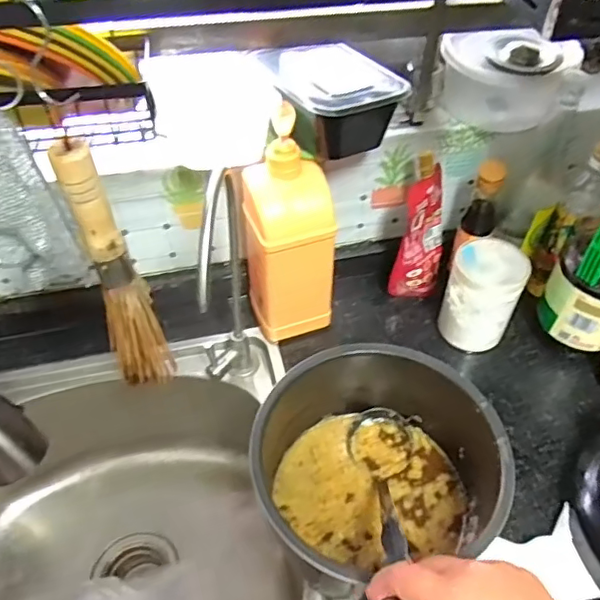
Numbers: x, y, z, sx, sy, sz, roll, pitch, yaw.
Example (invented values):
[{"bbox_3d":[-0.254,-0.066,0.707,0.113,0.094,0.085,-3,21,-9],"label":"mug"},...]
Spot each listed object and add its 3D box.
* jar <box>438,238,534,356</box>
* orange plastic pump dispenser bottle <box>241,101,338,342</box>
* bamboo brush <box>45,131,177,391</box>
[{"bbox_3d":[0.222,-0.002,0.685,0.085,0.123,0.080,-1,49,1],"label":"jar"},{"bbox_3d":[-0.011,-0.072,0.628,0.095,0.267,0.074,-9,49,-6],"label":"orange plastic pump dispenser bottle"},{"bbox_3d":[-0.150,-0.014,0.454,0.047,0.239,0.033,-22,52,-17],"label":"bamboo brush"}]

